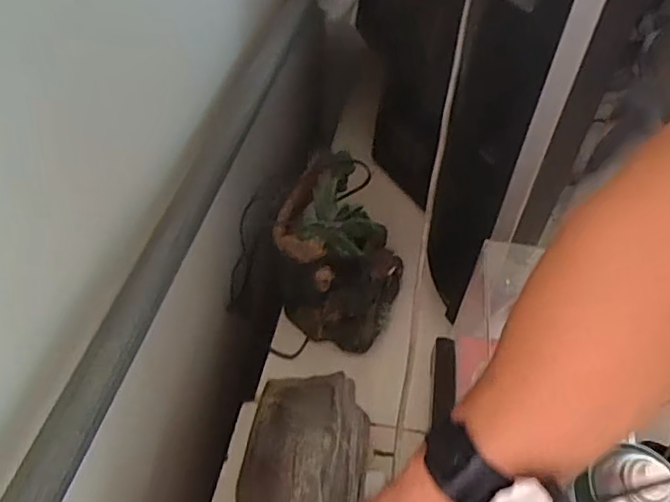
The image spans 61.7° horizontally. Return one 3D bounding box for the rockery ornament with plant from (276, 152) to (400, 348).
[{"bbox_3d":[0.013,-0.006,0.737,0.156,0.212,0.196,7,48,3],"label":"rockery ornament with plant"}]

